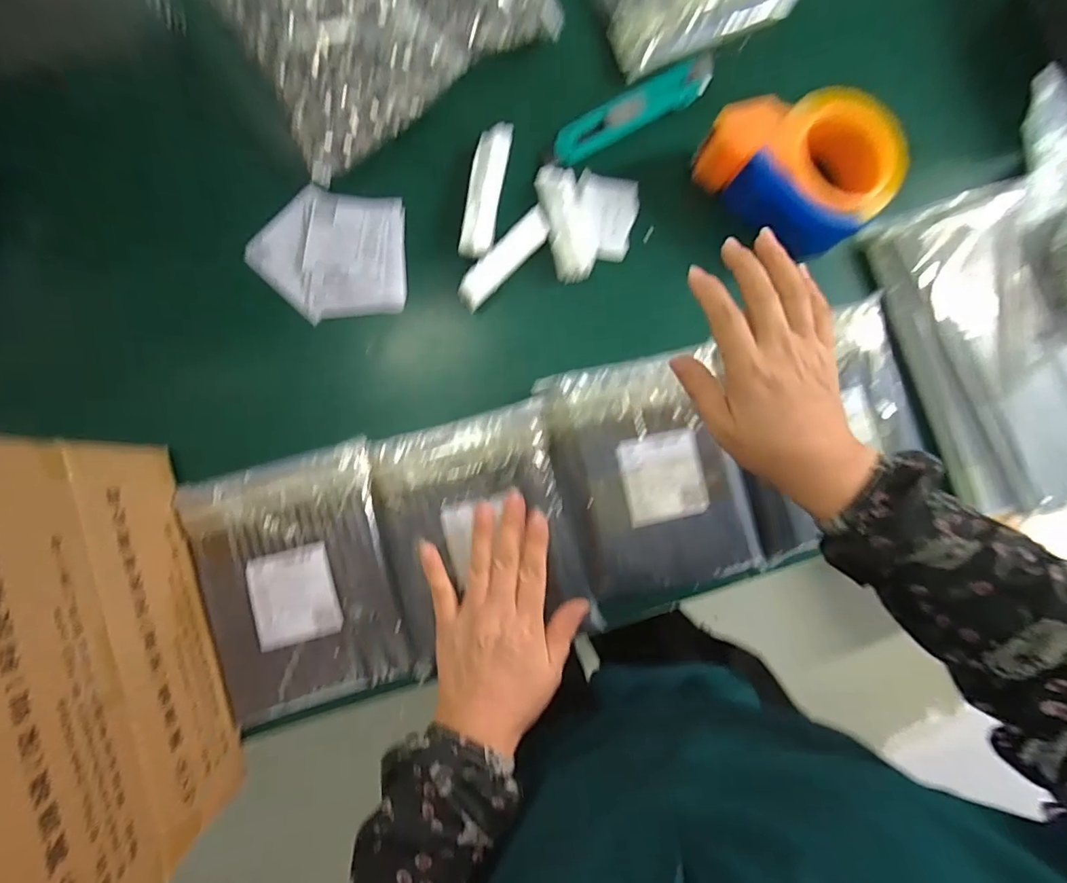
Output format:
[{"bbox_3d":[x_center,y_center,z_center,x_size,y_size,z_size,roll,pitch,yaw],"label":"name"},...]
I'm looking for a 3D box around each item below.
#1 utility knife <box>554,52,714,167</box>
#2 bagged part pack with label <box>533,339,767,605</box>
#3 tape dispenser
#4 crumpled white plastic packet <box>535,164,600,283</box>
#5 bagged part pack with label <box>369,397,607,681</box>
[{"bbox_3d":[0.085,-0.279,0.439,0.153,0.013,0.036,-31,90,-4],"label":"utility knife"},{"bbox_3d":[0.093,0.025,0.413,0.141,0.014,0.181,-14,89,-4],"label":"bagged part pack with label"},{"bbox_3d":[0.214,-0.219,0.418,0.138,0.057,0.110,43,86,-1],"label":"tape dispenser"},{"bbox_3d":[0.030,-0.180,0.430,0.037,0.019,0.094,-13,89,-4],"label":"crumpled white plastic packet"},{"bbox_3d":[-0.042,0.073,0.407,0.148,0.019,0.183,-15,89,-4],"label":"bagged part pack with label"}]

